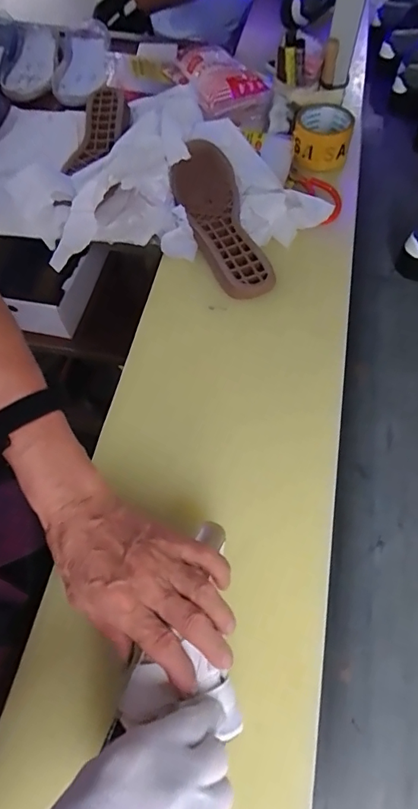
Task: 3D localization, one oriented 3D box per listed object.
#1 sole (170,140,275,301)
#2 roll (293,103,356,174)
[{"bbox_3d":[0.013,-0.268,0.650,0.096,0.049,0.277,-13,62,-8],"label":"sole"},{"bbox_3d":[0.181,-0.428,0.731,0.090,0.050,0.097,12,62,6],"label":"roll"}]

